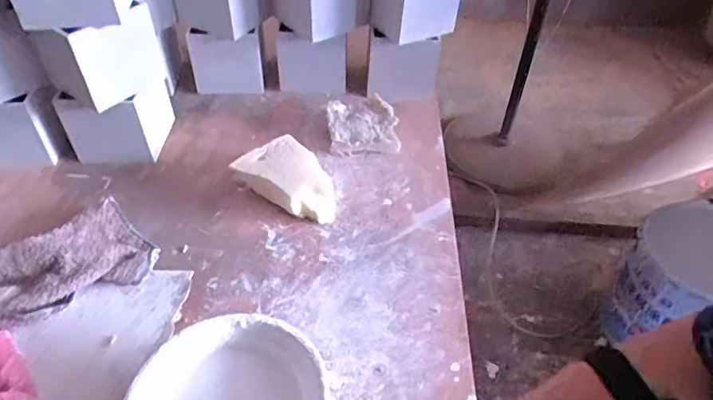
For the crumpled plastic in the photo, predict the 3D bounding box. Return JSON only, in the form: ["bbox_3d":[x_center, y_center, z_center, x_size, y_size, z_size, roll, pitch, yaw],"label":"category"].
[{"bbox_3d":[0.008,-0.116,0.813,0.099,0.034,0.119,-3,44,-5],"label":"crumpled plastic"}]

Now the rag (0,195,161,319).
[{"bbox_3d":[-0.330,0.075,0.604,0.129,0.031,0.184,32,51,28],"label":"rag"}]

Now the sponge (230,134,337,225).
[{"bbox_3d":[-0.079,-0.029,0.711,0.143,0.046,0.091,25,49,23],"label":"sponge"}]

